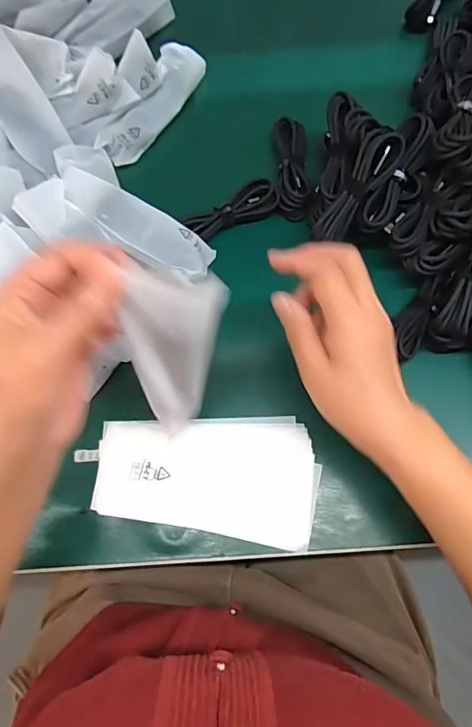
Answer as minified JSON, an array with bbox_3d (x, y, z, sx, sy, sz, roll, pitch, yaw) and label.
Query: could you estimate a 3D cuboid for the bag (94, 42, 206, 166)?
[{"bbox_3d":[-0.084,-0.267,0.483,0.045,0.021,0.146,26,74,10],"label":"bag"}]

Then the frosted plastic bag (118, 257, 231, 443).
[{"bbox_3d":[-0.036,-0.002,0.296,0.052,0.141,0.023,9,48,4],"label":"frosted plastic bag"}]

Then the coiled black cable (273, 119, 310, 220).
[{"bbox_3d":[0.055,-0.194,0.463,0.034,0.019,0.110,-1,72,2],"label":"coiled black cable"}]

